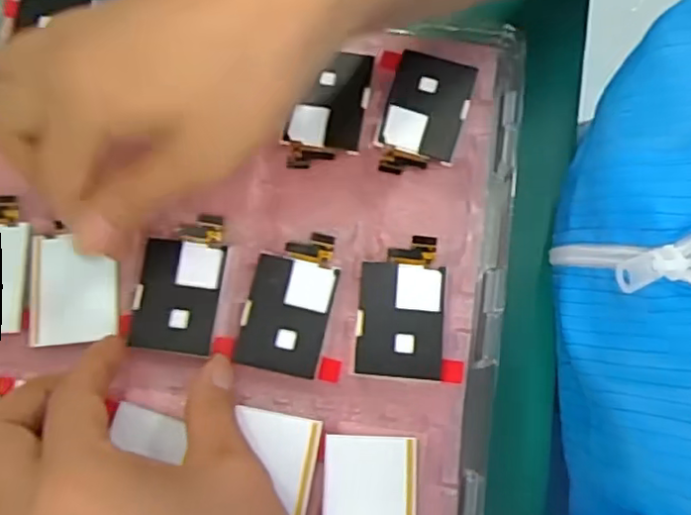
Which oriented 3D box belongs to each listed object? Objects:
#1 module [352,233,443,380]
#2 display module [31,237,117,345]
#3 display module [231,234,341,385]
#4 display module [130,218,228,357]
[{"bbox_3d":[0.022,0.019,0.252,0.033,0.004,0.057,4,76,2],"label":"module"},{"bbox_3d":[-0.111,0.012,0.257,0.038,0.005,0.044,-7,76,0],"label":"display module"},{"bbox_3d":[-0.020,0.019,0.256,0.040,0.006,0.057,9,77,4],"label":"display module"},{"bbox_3d":[-0.068,0.010,0.258,0.033,0.005,0.056,7,76,3],"label":"display module"}]

